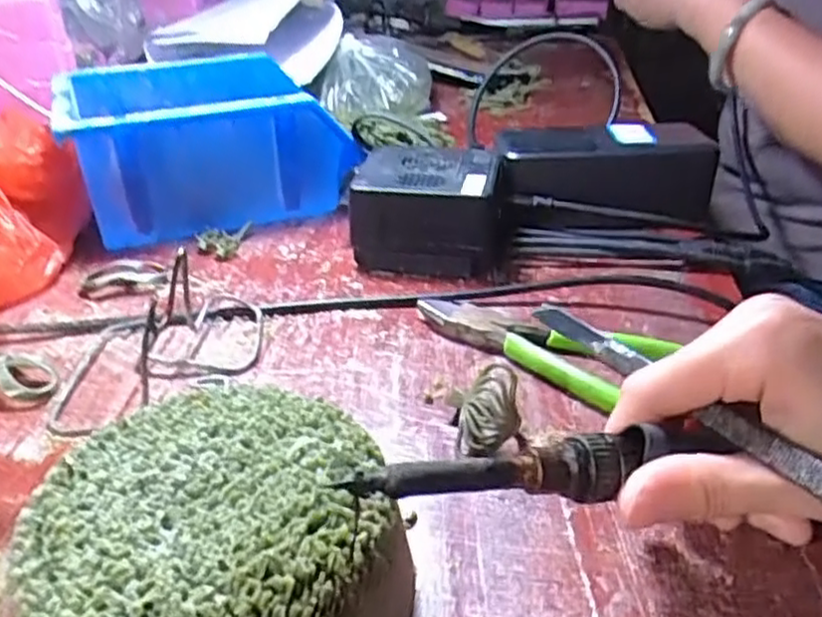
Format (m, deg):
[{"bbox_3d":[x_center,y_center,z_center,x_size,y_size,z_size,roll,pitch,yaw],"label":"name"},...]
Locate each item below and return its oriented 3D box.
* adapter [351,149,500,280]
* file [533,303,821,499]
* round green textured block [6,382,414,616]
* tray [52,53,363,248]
[{"bbox_3d":[0.012,-0.057,0.405,0.080,0.053,0.066,5,32,9],"label":"adapter"},{"bbox_3d":[0.091,0.032,0.212,0.007,0.008,0.159,-16,30,-24],"label":"file"},{"bbox_3d":[-0.054,0.071,0.205,0.097,0.047,0.097,0,31,0],"label":"round green textured block"},{"bbox_3d":[-0.126,-0.104,0.453,0.163,0.087,0.119,-13,33,-19],"label":"tray"}]

